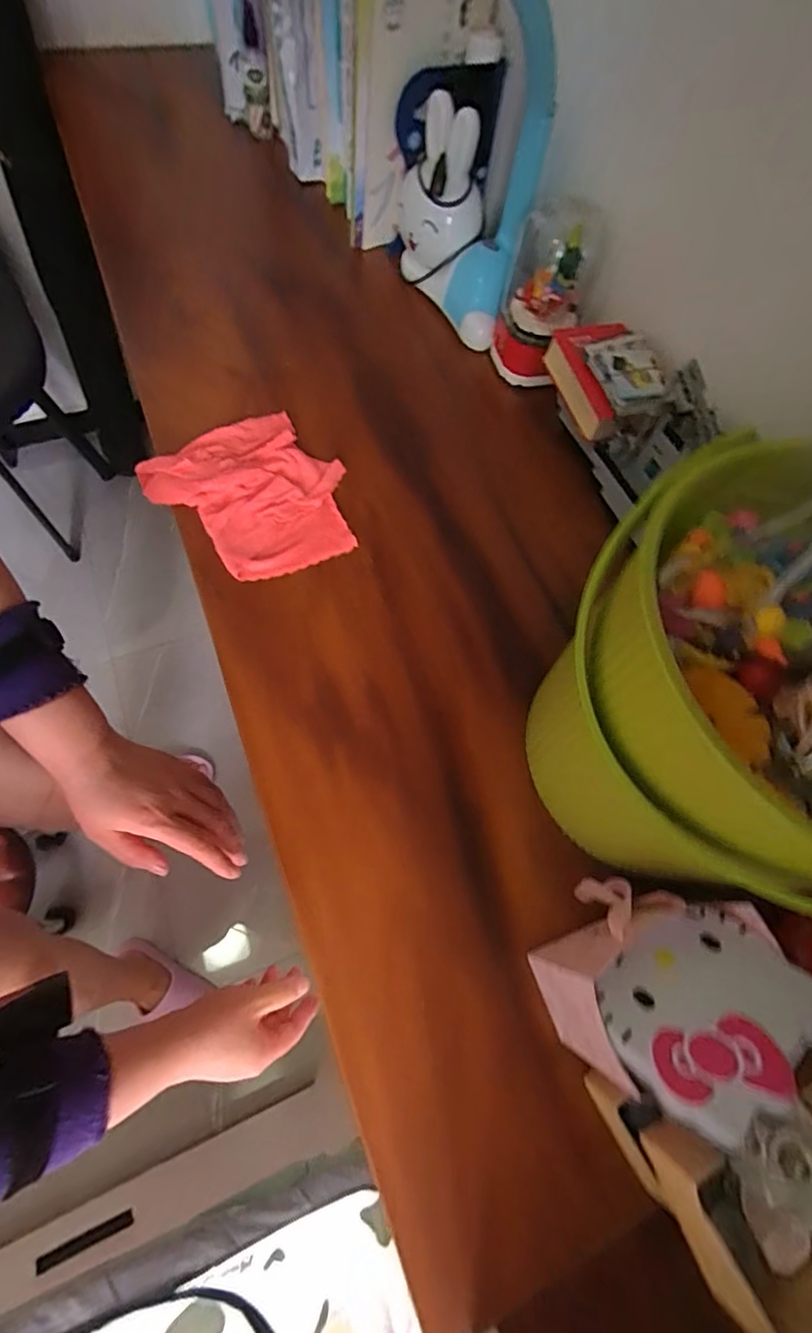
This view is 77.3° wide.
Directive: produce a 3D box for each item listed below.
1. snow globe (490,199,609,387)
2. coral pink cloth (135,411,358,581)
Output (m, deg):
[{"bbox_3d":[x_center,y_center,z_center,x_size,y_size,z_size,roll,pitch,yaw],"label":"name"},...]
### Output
[{"bbox_3d":[0.170,-0.448,0.612,0.104,0.159,0.123,15,65,2],"label":"snow globe"},{"bbox_3d":[-0.160,-0.192,0.561,0.171,0.021,0.221,-41,75,-21],"label":"coral pink cloth"}]

